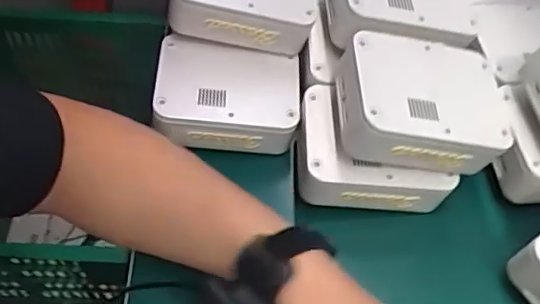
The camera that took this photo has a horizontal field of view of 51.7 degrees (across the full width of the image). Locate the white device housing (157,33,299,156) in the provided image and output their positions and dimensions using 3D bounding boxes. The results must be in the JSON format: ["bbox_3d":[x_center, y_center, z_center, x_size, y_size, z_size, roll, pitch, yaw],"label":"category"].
[{"bbox_3d":[-0.039,-0.051,0.514,0.124,0.053,0.090,2,58,-3],"label":"white device housing"}]

